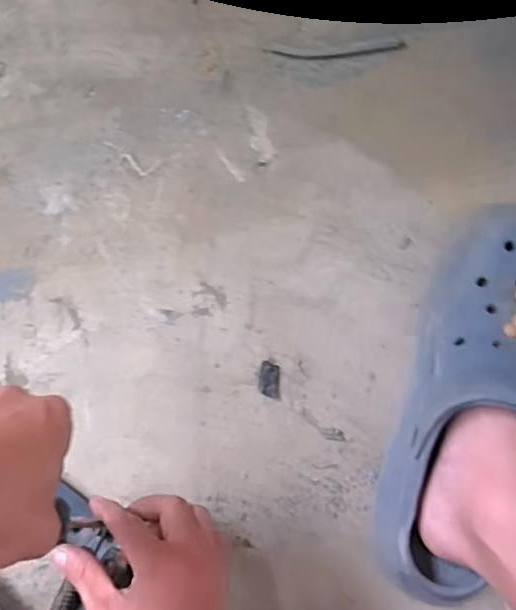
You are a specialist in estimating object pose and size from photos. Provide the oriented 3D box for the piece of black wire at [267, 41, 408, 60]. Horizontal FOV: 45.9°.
[{"bbox_3d":[0.062,-0.202,0.487,0.110,0.007,0.009,-1,83,2],"label":"piece of black wire"}]

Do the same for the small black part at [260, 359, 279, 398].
[{"bbox_3d":[0.009,0.056,0.455,0.015,0.004,0.027,-1,83,2],"label":"small black part"}]

